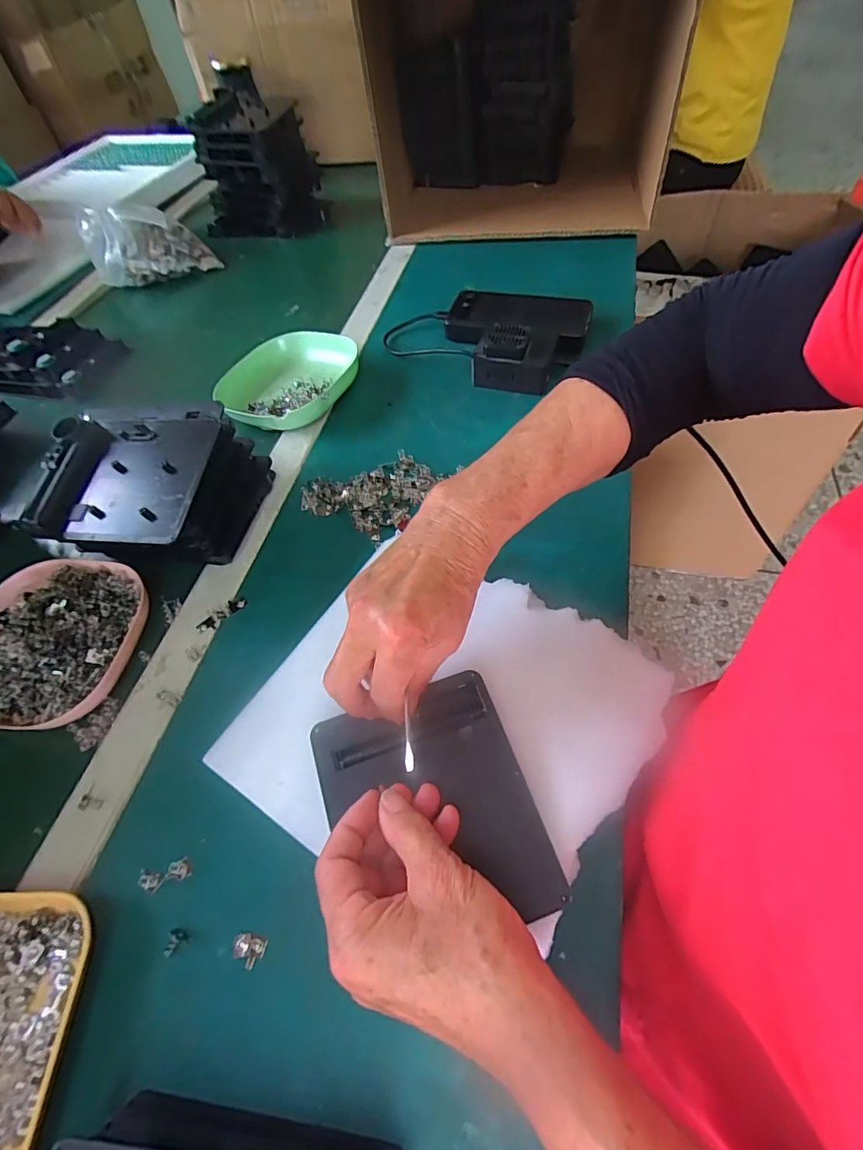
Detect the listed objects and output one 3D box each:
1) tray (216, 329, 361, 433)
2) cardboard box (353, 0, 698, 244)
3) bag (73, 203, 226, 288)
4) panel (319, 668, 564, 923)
[{"bbox_3d":[-0.151,-0.208,0.526,0.138,0.035,0.141,21,60,19],"label":"tray"},{"bbox_3d":[0.104,-0.666,0.665,0.367,0.284,0.305,-4,55,3],"label":"cardboard box"},{"bbox_3d":[-0.402,-0.471,0.698,0.156,0.080,0.083,-29,58,-14],"label":"bag"},{"bbox_3d":[0.000,0.132,0.284,0.111,0.012,0.131,-18,58,-10],"label":"panel"}]

